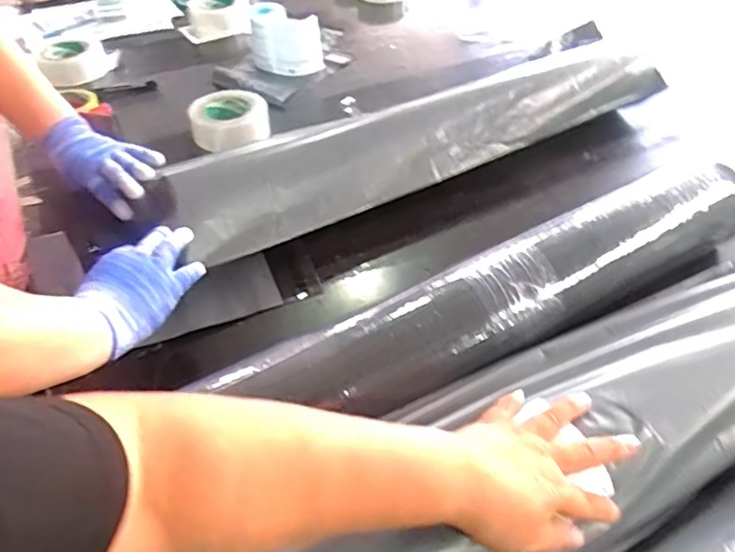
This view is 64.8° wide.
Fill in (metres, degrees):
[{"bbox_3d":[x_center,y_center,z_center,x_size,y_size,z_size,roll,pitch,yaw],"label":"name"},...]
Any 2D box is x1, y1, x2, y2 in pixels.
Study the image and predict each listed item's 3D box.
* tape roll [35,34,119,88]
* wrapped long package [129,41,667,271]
[{"bbox_3d":[-0.576,-0.429,1.139,0.129,0.052,0.134,0,45,0],"label":"tape roll"},{"bbox_3d":[0.084,-0.211,0.831,0.842,0.075,0.151,-24,50,-22],"label":"wrapped long package"}]

